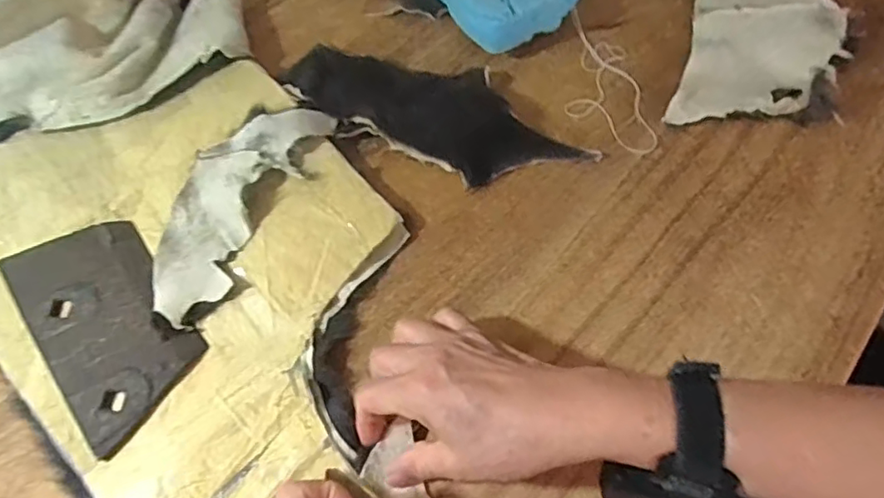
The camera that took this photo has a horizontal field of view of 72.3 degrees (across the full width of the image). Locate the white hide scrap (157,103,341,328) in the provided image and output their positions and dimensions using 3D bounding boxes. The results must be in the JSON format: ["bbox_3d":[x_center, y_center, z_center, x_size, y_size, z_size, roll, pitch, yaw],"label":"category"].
[{"bbox_3d":[-0.160,-0.041,0.457,0.074,0.030,0.197,21,63,11],"label":"white hide scrap"}]

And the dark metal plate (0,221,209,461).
[{"bbox_3d":[-0.235,0.048,0.423,0.088,0.005,0.168,-34,66,-18],"label":"dark metal plate"}]

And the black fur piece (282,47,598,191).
[{"bbox_3d":[-0.005,-0.118,0.512,0.255,0.032,0.095,22,63,12],"label":"black fur piece"}]

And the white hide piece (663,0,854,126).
[{"bbox_3d":[0.299,-0.214,0.546,0.129,0.067,0.255,18,62,9],"label":"white hide piece"}]

